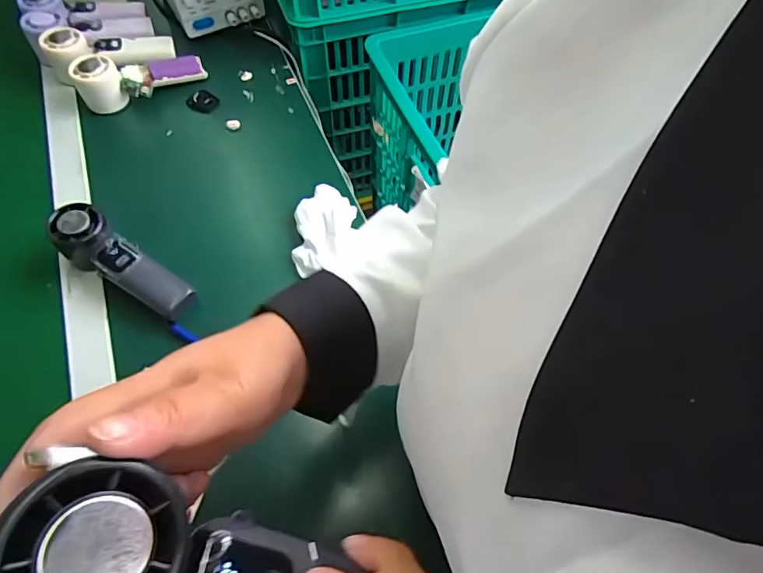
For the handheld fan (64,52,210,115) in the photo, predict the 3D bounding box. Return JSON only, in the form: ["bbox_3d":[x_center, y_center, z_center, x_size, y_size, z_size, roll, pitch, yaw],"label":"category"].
[{"bbox_3d":[-0.328,-0.290,0.646,0.164,0.053,0.055,-24,63,-14],"label":"handheld fan"}]

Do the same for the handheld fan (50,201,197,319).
[{"bbox_3d":[-0.274,-0.021,0.504,0.165,0.048,0.049,36,65,2],"label":"handheld fan"}]

